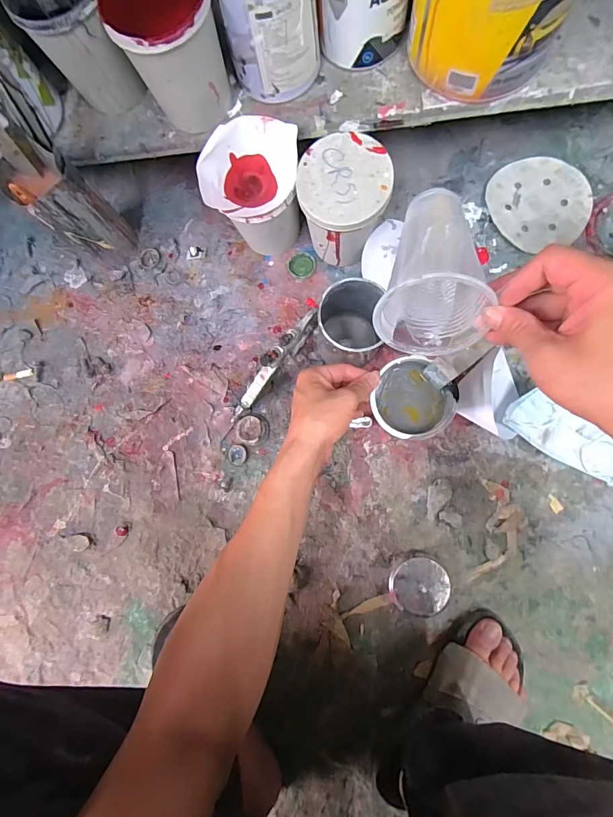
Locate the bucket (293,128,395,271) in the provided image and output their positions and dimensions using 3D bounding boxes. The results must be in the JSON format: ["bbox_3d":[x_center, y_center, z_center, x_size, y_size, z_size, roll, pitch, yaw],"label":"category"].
[{"bbox_3d":[0.051,-0.263,0.517,0.107,0.129,0.112,-1,84,6],"label":"bucket"}]

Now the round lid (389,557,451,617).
[{"bbox_3d":[0.149,0.233,0.519,0.074,0.026,0.070,-1,84,6],"label":"round lid"}]

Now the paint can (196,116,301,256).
[{"bbox_3d":[-0.063,-0.289,0.525,0.107,0.144,0.114,-1,84,6],"label":"paint can"}]

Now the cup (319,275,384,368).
[{"bbox_3d":[0.053,-0.096,0.472,0.075,0.107,0.081,-8,83,5],"label":"cup"}]

